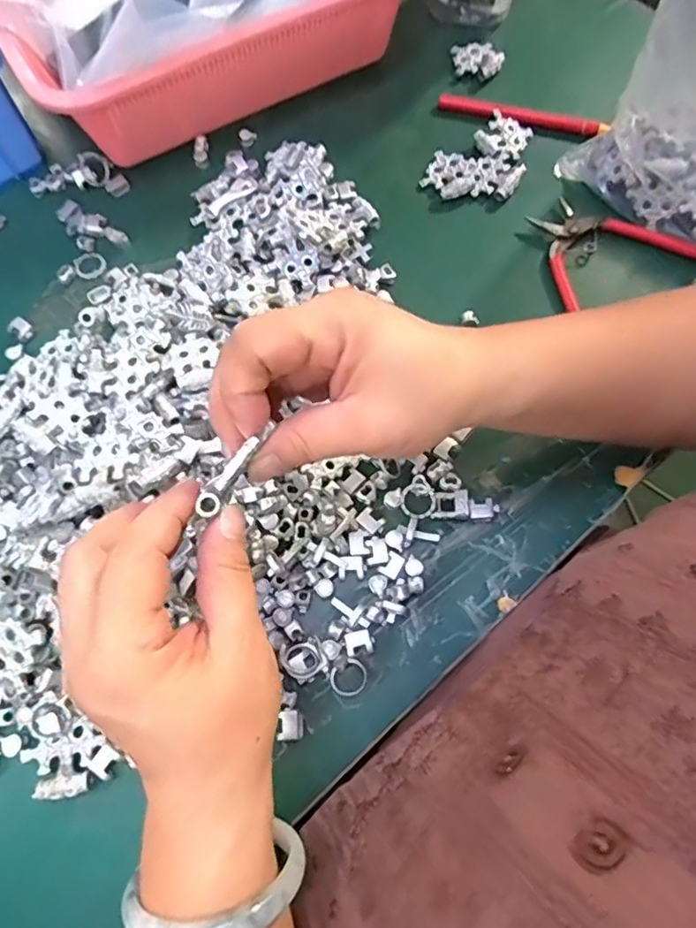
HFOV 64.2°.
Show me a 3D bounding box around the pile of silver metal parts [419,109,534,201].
[{"bbox_3d":[0.100,-0.232,0.419,0.065,0.008,0.084,21,71,8],"label":"pile of silver metal parts"}]

